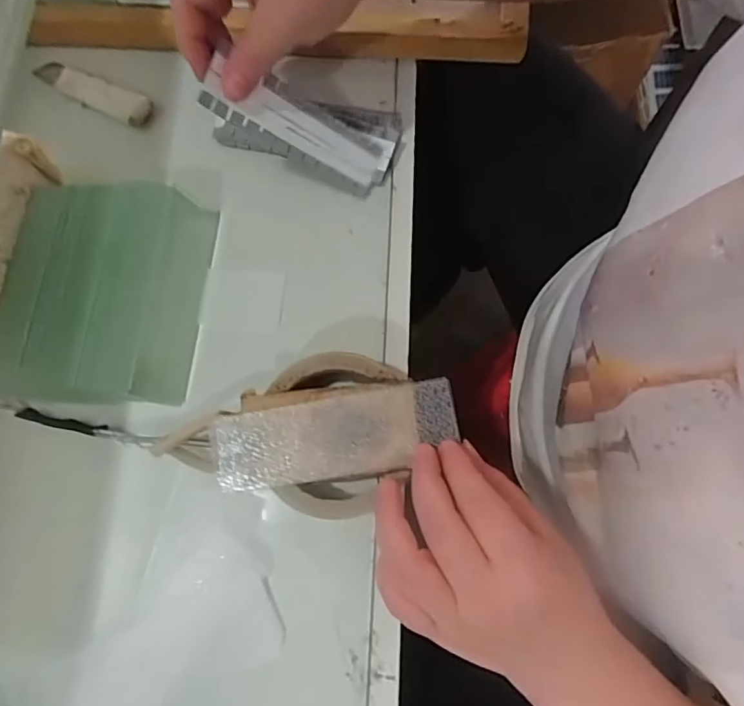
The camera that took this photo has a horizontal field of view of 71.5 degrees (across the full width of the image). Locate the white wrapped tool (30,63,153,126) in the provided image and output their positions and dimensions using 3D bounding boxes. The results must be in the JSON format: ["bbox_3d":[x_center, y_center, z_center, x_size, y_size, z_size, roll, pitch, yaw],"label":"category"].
[{"bbox_3d":[-0.218,-0.204,0.399,0.108,0.015,0.025,27,77,7],"label":"white wrapped tool"}]

